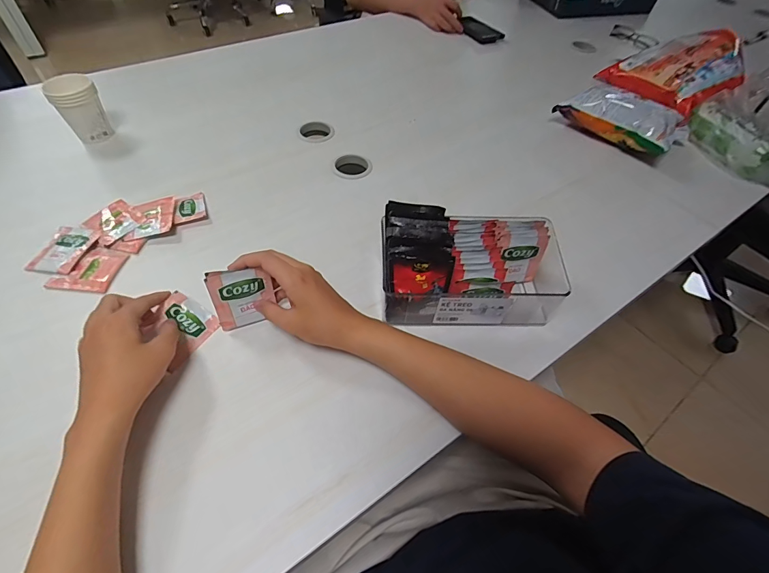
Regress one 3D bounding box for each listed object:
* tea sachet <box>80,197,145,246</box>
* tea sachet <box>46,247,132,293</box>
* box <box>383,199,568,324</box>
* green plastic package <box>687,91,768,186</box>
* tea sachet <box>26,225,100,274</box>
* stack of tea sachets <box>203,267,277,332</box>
[{"bbox_3d":[-0.373,-0.091,0.535,0.075,0.007,0.061,36,59,20],"label":"tea sachet"},{"bbox_3d":[-0.375,-0.023,0.491,0.071,0.004,0.065,7,54,1],"label":"tea sachet"},{"bbox_3d":[0.112,-0.021,0.474,0.230,0.110,0.113,1,52,-4],"label":"box"},{"bbox_3d":[0.596,-0.244,0.645,0.040,0.074,0.181,-20,58,-17],"label":"green plastic package"},{"bbox_3d":[-0.416,-0.048,0.504,0.060,0.007,0.077,13,54,5],"label":"tea sachet"},{"bbox_3d":[-0.158,0.013,0.435,0.064,0.077,0.008,-15,39,-18],"label":"stack of tea sachets"}]

